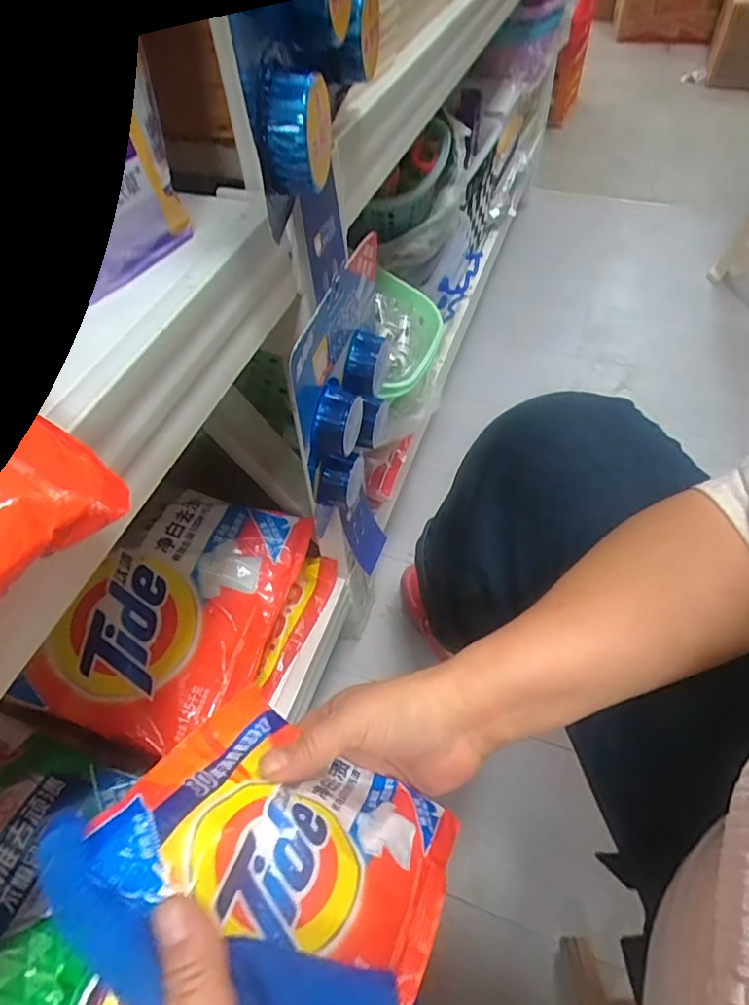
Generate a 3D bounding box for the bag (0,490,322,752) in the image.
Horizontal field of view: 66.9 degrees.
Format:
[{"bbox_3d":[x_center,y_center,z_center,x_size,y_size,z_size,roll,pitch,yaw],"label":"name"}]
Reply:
[{"bbox_3d":[-0.190,0.099,0.550,0.182,0.063,0.253,13,54,13],"label":"bag"}]

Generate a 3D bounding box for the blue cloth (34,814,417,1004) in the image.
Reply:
[{"bbox_3d":[-0.059,0.187,0.224,0.179,0.015,0.048,29,57,3],"label":"blue cloth"}]

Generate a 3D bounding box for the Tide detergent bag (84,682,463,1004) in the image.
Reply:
[{"bbox_3d":[-0.039,0.172,0.296,0.163,0.021,0.144,27,15,11],"label":"Tide detergent bag"}]

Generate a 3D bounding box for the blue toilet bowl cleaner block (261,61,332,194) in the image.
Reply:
[{"bbox_3d":[-0.038,-0.183,0.279,0.023,0.048,0.044,8,53,9],"label":"blue toilet bowl cleaner block"}]

